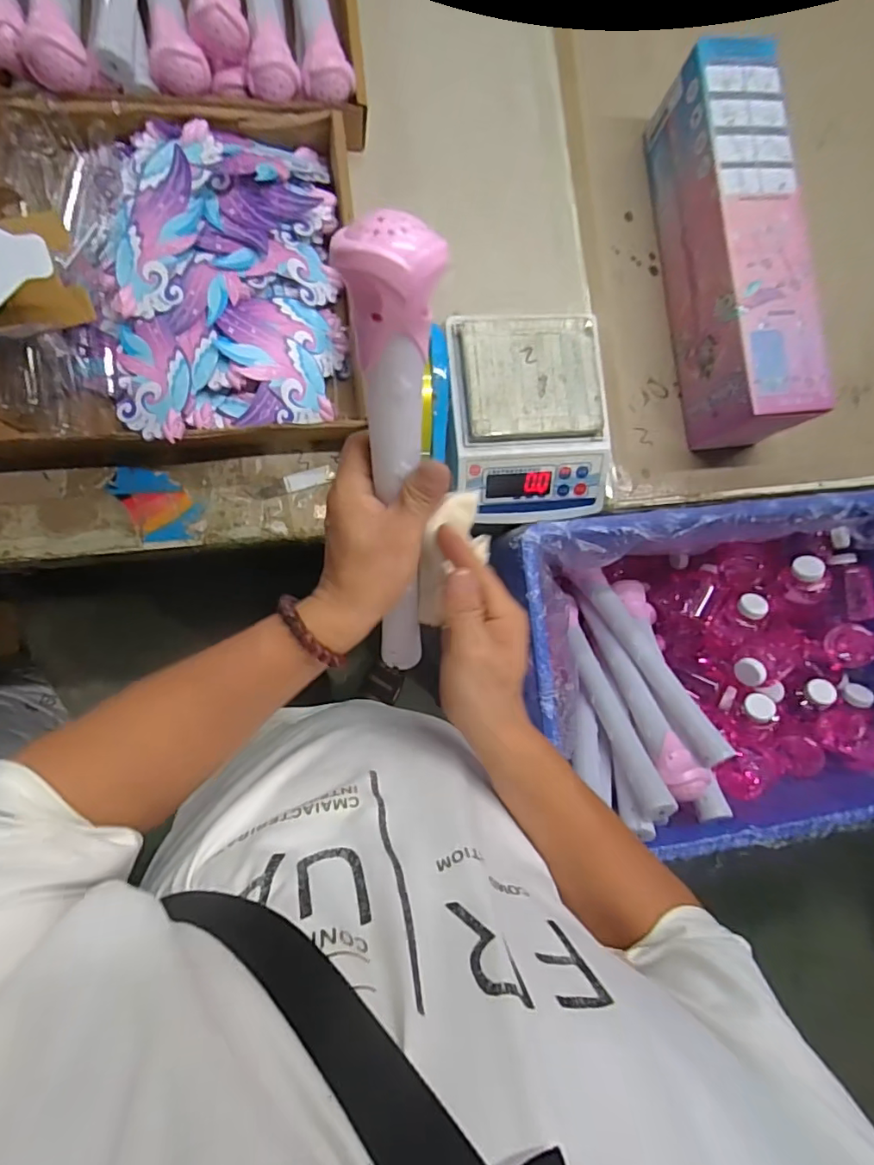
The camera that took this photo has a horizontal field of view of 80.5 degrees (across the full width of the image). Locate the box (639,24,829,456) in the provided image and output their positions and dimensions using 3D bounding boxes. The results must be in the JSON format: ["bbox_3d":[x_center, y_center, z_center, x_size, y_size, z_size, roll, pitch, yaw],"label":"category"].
[{"bbox_3d":[0.336,-0.376,0.600,0.095,0.127,0.416,-6,89,-10],"label":"box"}]

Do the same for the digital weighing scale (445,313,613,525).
[{"bbox_3d":[0.102,-0.181,0.581,0.186,0.081,0.221,-6,88,-10],"label":"digital weighing scale"}]

